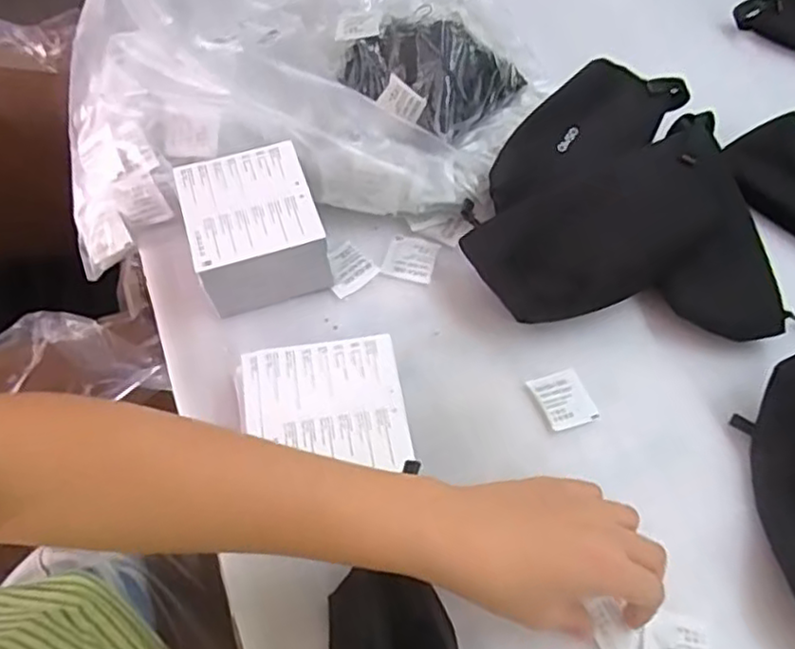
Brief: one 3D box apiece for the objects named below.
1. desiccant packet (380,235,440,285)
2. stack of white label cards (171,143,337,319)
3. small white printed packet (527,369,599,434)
[{"bbox_3d":[0.010,-0.053,0.532,0.038,0.005,0.043,13,59,6],"label":"desiccant packet"},{"bbox_3d":[-0.106,-0.069,0.506,0.090,0.067,0.105,-15,60,-11],"label":"stack of white label cards"},{"bbox_3d":[0.116,0.052,0.469,0.037,0.007,0.042,-19,61,-13],"label":"small white printed packet"}]

